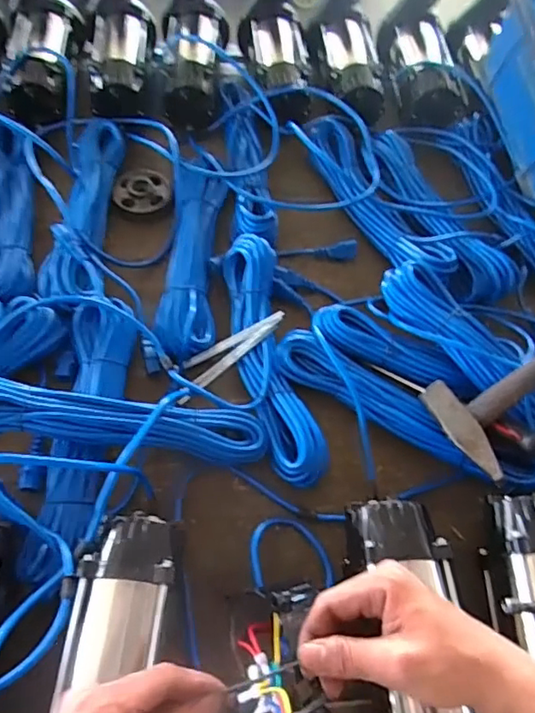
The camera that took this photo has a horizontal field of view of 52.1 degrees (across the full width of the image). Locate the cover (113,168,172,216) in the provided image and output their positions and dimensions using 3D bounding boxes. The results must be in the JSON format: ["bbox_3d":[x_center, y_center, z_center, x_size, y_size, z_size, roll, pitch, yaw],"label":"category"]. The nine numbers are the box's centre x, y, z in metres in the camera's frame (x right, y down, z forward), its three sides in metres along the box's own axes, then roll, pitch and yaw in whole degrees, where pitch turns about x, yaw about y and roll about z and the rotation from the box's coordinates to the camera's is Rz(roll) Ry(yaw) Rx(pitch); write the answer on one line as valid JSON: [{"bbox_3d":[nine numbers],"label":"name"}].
[{"bbox_3d":[-0.191,-0.253,0.835,0.083,0.016,0.085,-7,60,-8],"label":"cover"}]

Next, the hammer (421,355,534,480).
[{"bbox_3d":[0.297,0.020,0.597,0.235,0.027,0.115,-35,66,1],"label":"hammer"}]

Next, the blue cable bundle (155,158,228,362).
[{"bbox_3d":[-0.103,-0.142,0.765,0.075,0.036,0.338,3,59,-2],"label":"blue cable bundle"}]

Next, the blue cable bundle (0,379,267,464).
[{"bbox_3d":[-0.172,0.067,0.589,0.349,0.054,0.075,10,58,-13],"label":"blue cable bundle"}]

